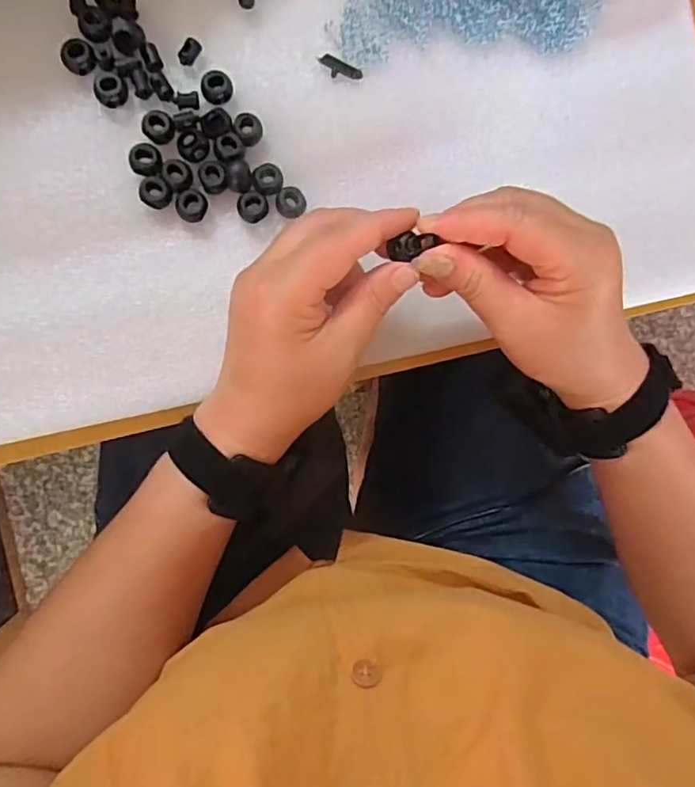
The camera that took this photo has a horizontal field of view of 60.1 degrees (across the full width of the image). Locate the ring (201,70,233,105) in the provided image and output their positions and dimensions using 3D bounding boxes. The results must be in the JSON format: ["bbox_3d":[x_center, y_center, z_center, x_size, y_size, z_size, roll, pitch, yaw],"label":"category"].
[{"bbox_3d":[-0.076,-0.177,0.348,0.018,0.009,0.018,0,89,-9],"label":"ring"}]

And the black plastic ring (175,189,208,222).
[{"bbox_3d":[-0.089,-0.108,0.345,0.017,0.007,0.017,0,89,-9],"label":"black plastic ring"}]

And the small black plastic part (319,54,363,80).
[{"bbox_3d":[-0.005,-0.199,0.368,0.027,0.004,0.011,24,85,-8],"label":"small black plastic part"}]

